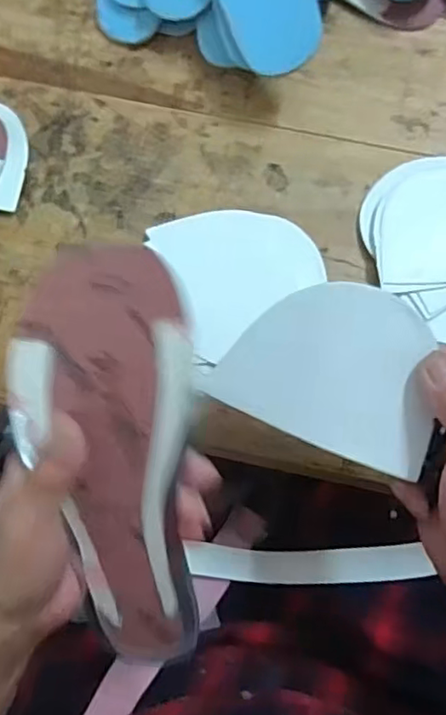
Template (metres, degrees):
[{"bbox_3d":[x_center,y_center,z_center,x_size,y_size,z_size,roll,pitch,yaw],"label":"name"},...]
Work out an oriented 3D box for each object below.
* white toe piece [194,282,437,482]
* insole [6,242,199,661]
[{"bbox_3d":[0.058,0.004,0.319,0.115,0.006,0.084,22,100,13],"label":"white toe piece"},{"bbox_3d":[-0.053,0.058,0.288,0.080,0.015,0.217,-2,112,0],"label":"insole"}]

